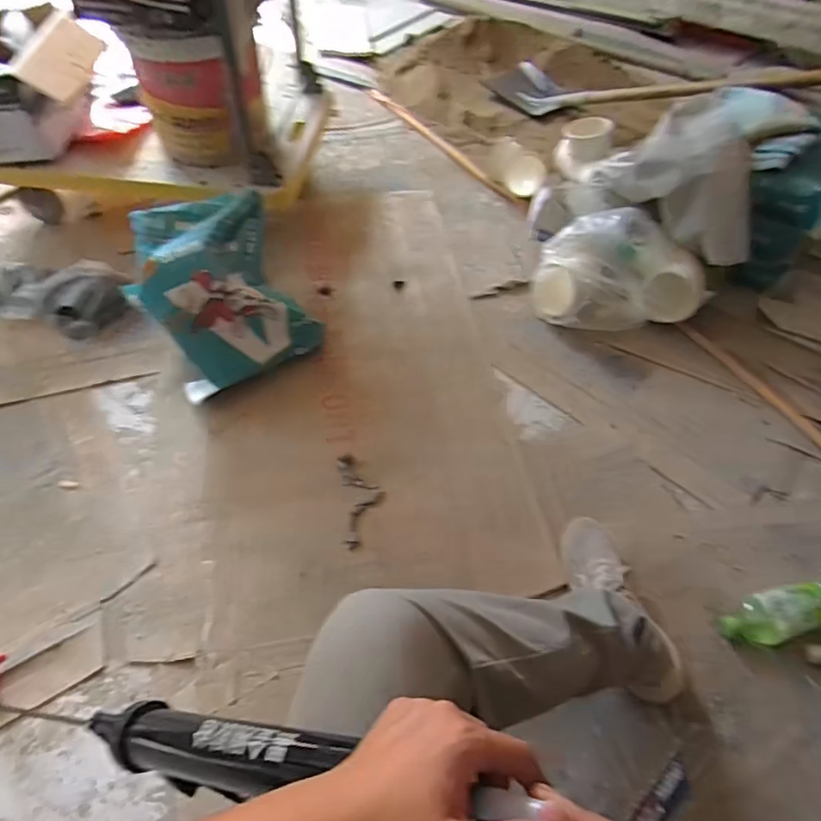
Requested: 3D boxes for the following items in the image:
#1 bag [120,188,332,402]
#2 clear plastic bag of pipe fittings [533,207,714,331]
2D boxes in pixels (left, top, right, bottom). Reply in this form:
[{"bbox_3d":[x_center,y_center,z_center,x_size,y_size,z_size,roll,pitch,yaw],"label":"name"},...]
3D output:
[{"bbox_3d":[-0.378,-0.236,1.129,0.309,0.268,0.264,-24,59,-17],"label":"bag"},{"bbox_3d":[0.462,-0.315,1.247,0.342,0.181,0.185,4,55,2],"label":"clear plastic bag of pipe fittings"}]

